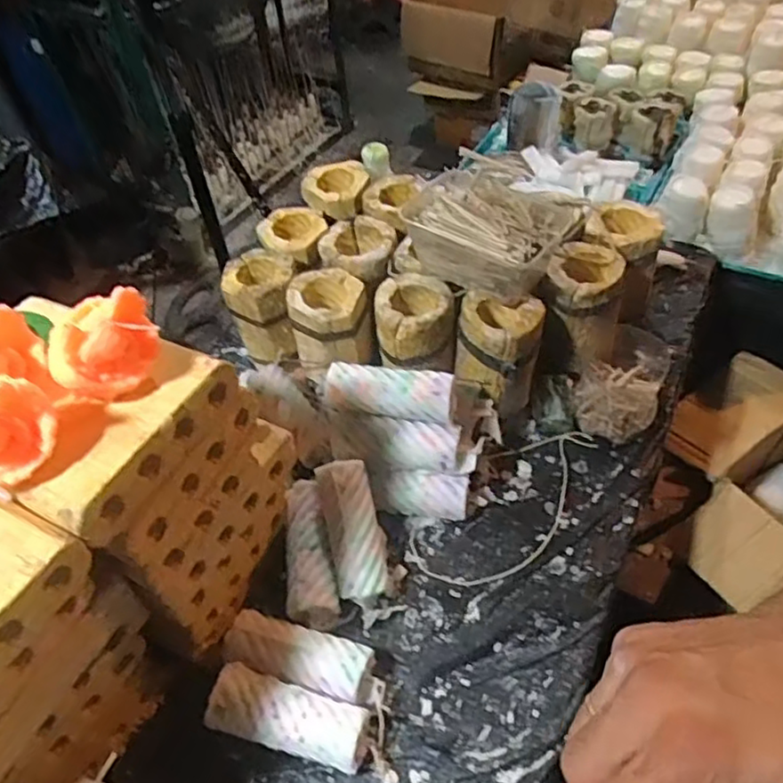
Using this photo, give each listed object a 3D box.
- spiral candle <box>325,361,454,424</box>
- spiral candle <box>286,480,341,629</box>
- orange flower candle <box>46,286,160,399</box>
[{"bbox_3d":[-0.003,-0.001,0.695,0.134,0.035,0.041,8,51,13],"label":"spiral candle"},{"bbox_3d":[-0.088,0.166,0.682,0.050,0.041,0.149,-11,49,-3],"label":"spiral candle"},{"bbox_3d":[-0.200,-0.031,0.457,0.058,0.057,0.062,2,50,8],"label":"orange flower candle"}]

